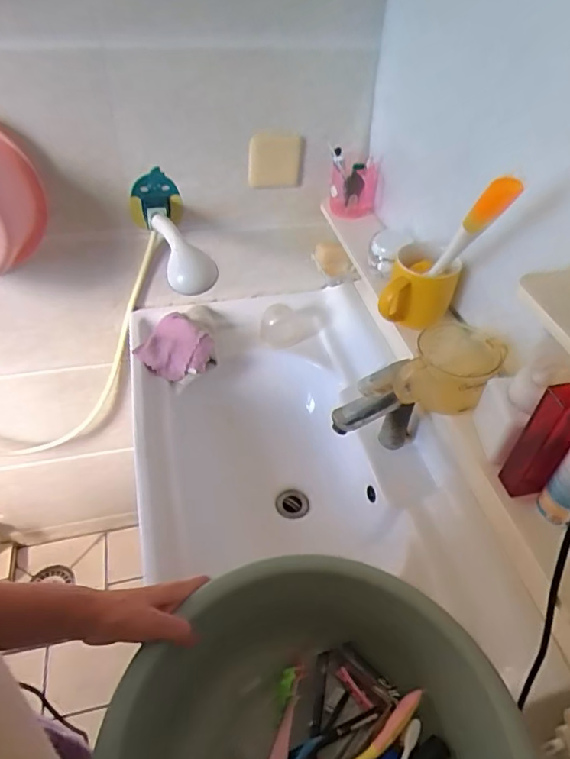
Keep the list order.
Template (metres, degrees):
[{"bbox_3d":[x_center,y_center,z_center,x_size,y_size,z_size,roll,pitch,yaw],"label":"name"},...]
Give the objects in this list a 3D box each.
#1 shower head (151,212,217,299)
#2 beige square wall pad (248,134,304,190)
[{"bbox_3d":[-0.152,-0.194,0.776,0.069,0.061,0.154,-14,48,-17],"label":"shower head"},{"bbox_3d":[-0.016,-0.371,0.888,0.087,0.095,0.022,-2,45,-6],"label":"beige square wall pad"}]

